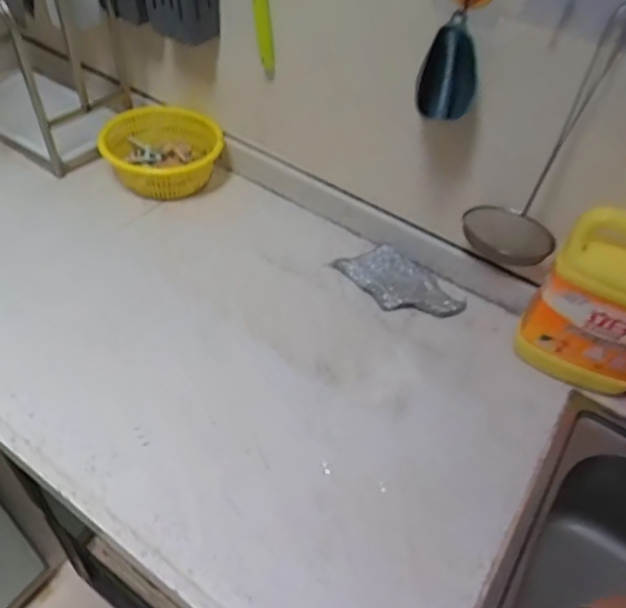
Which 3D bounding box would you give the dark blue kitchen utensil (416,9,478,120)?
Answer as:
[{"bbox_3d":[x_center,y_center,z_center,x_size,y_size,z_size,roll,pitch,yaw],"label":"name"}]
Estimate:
[{"bbox_3d":[0.149,-0.256,0.614,0.059,0.091,0.063,12,47,4],"label":"dark blue kitchen utensil"}]

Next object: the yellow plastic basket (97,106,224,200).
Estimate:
[{"bbox_3d":[-0.231,-0.242,0.887,0.166,0.076,0.168,3,47,-4],"label":"yellow plastic basket"}]

